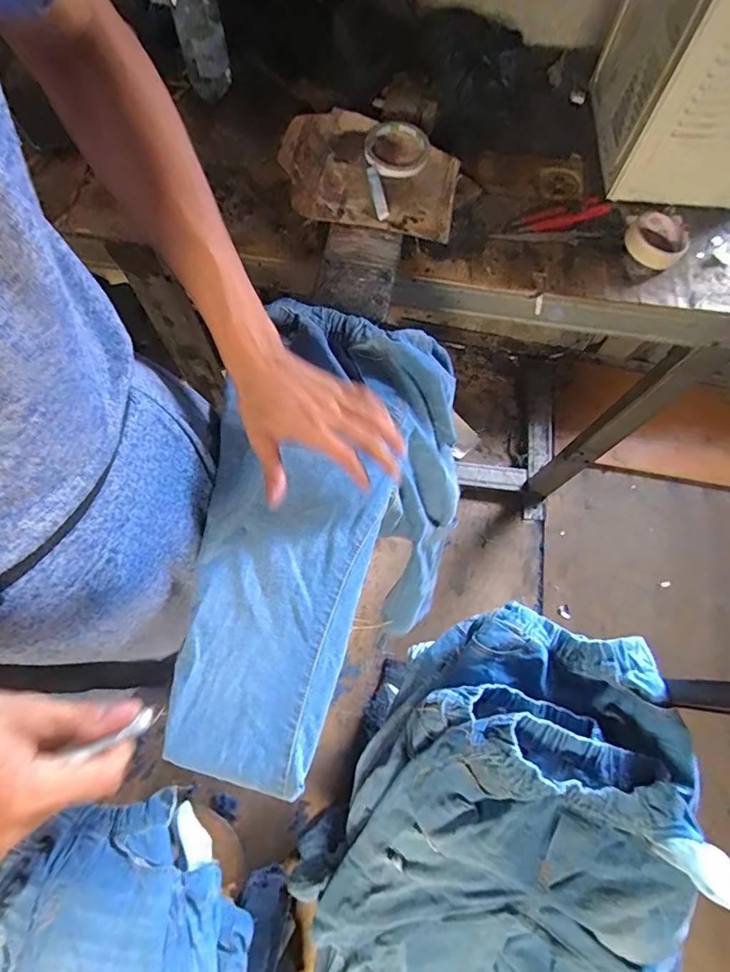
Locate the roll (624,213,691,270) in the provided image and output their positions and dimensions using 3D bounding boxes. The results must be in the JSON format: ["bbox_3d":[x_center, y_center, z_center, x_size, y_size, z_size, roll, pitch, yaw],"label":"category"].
[{"bbox_3d":[0.390,-0.329,0.644,0.076,0.028,0.078,1,70,-1],"label":"roll"}]

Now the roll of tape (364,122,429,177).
[{"bbox_3d":[0.041,-0.442,0.630,0.084,0.017,0.084,1,70,-1],"label":"roll of tape"}]

